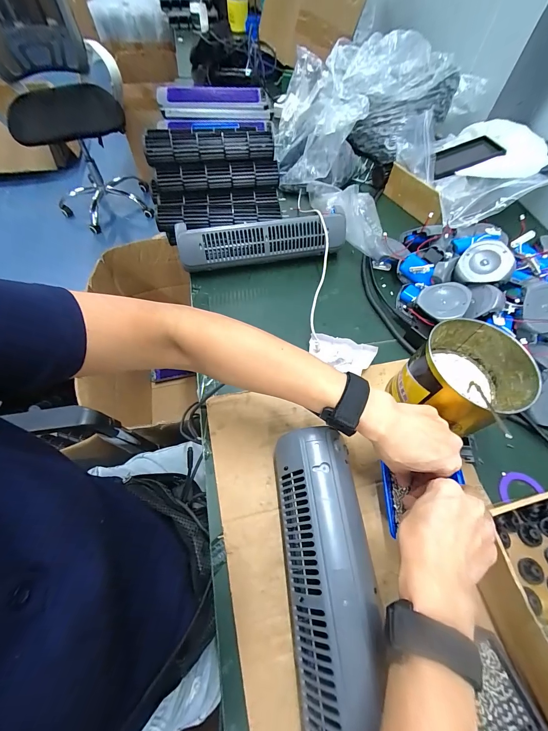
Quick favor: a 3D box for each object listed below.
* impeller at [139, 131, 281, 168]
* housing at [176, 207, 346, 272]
[{"bbox_3d":[-0.109,-0.379,0.505,0.217,0.037,0.045,-6,60,-6],"label":"impeller"},{"bbox_3d":[-0.018,-0.228,0.545,0.303,0.081,0.051,-11,61,-7],"label":"housing"}]

